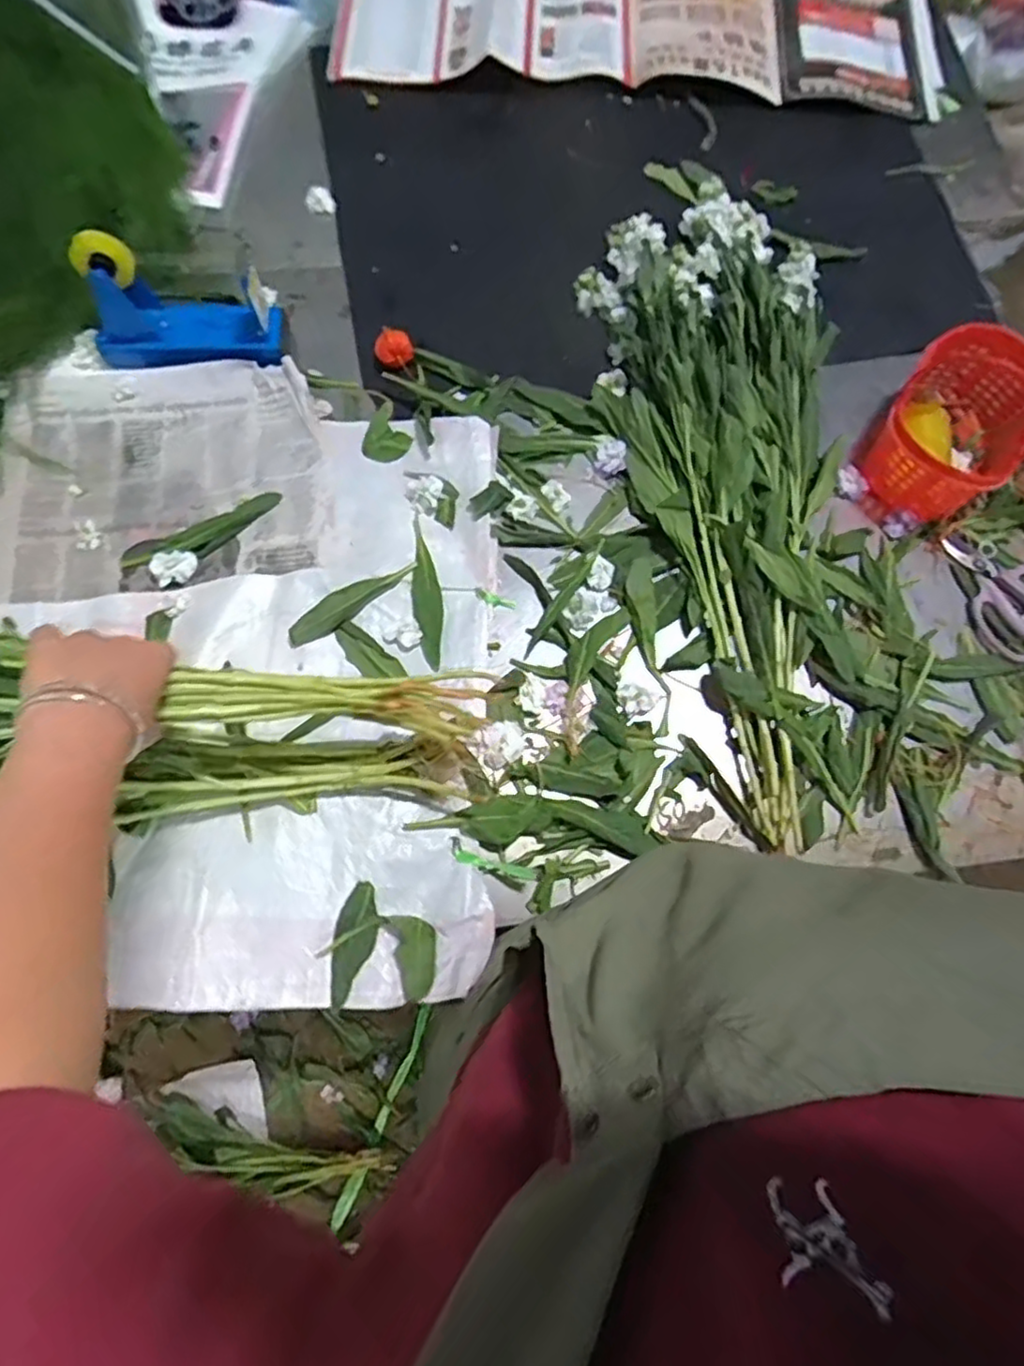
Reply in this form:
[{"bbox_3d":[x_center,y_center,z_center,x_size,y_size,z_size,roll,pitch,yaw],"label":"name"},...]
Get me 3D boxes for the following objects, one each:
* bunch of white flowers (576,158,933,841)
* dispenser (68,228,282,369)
[{"bbox_3d":[0.269,-0.262,0.740,0.288,0.057,0.828,-12,73,-6],"label":"bunch of white flowers"},{"bbox_3d":[-0.357,-0.401,0.730,0.200,0.122,0.071,1,73,-2],"label":"dispenser"}]

